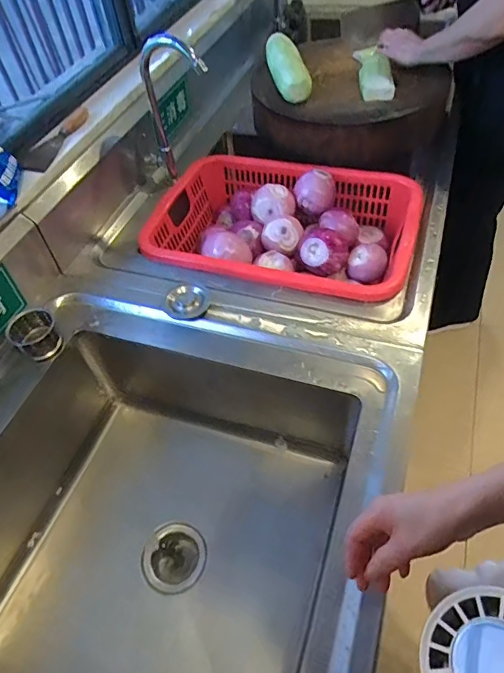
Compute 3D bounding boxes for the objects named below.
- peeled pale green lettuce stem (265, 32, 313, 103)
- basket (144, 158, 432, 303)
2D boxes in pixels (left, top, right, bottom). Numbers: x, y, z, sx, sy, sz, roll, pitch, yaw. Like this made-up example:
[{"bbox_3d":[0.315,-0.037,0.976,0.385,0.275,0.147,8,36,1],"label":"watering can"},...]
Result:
[{"bbox_3d":[0.081,-0.613,1.076,0.074,0.068,0.270,-10,51,-3],"label":"peeled pale green lettuce stem"},{"bbox_3d":[0.067,-0.213,0.996,0.519,0.142,0.358,13,54,16],"label":"basket"}]

